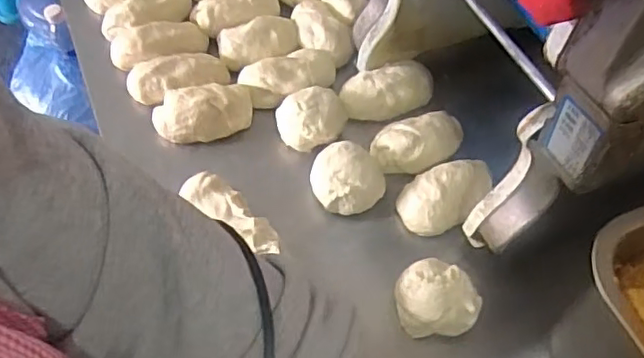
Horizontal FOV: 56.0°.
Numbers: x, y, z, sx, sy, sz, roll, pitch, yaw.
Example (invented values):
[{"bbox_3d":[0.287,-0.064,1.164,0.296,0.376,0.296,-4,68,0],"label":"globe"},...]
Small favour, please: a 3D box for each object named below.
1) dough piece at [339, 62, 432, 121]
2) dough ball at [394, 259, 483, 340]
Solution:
[{"bbox_3d":[0.069,-0.092,0.634,0.096,0.034,0.053,-9,58,-10],"label":"dough piece"},{"bbox_3d":[0.094,0.103,0.507,0.066,0.050,0.054,24,58,11],"label":"dough ball"}]

